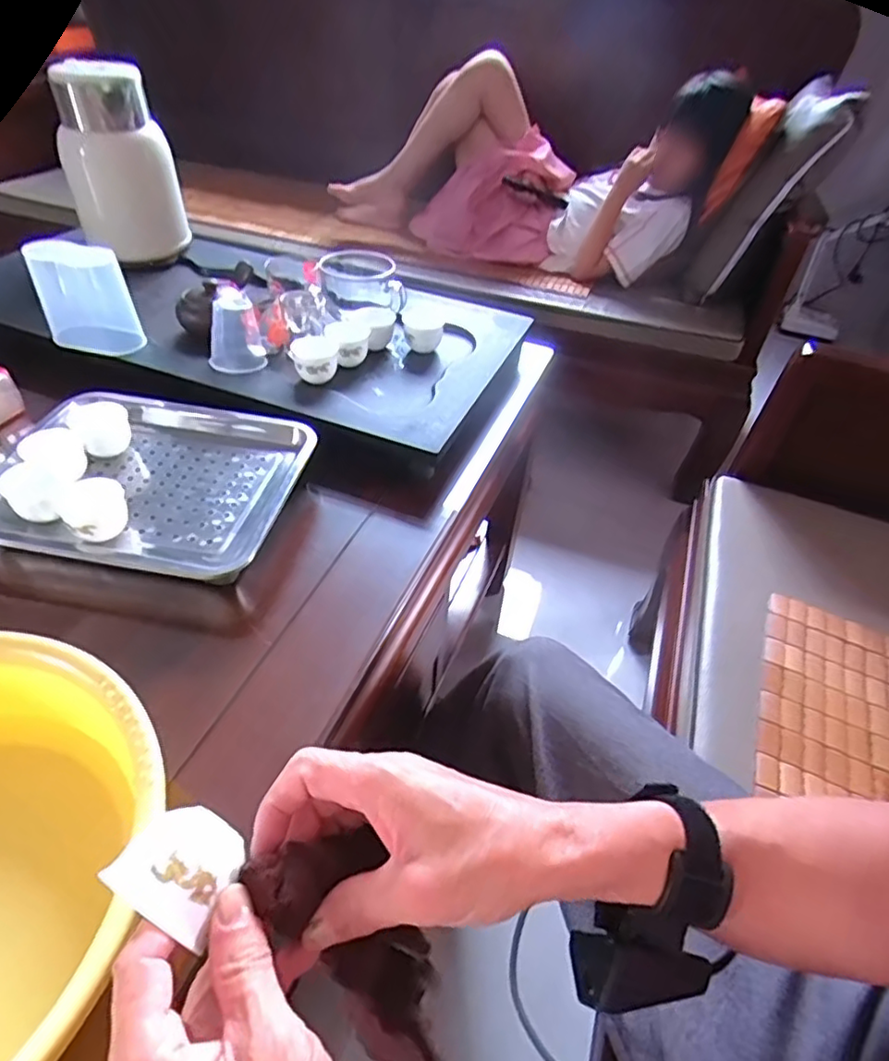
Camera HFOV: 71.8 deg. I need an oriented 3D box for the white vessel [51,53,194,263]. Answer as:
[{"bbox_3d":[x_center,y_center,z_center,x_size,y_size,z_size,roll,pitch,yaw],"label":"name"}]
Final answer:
[{"bbox_3d":[-0.494,-0.554,0.939,0.117,0.238,0.119,28,49,21],"label":"white vessel"}]

